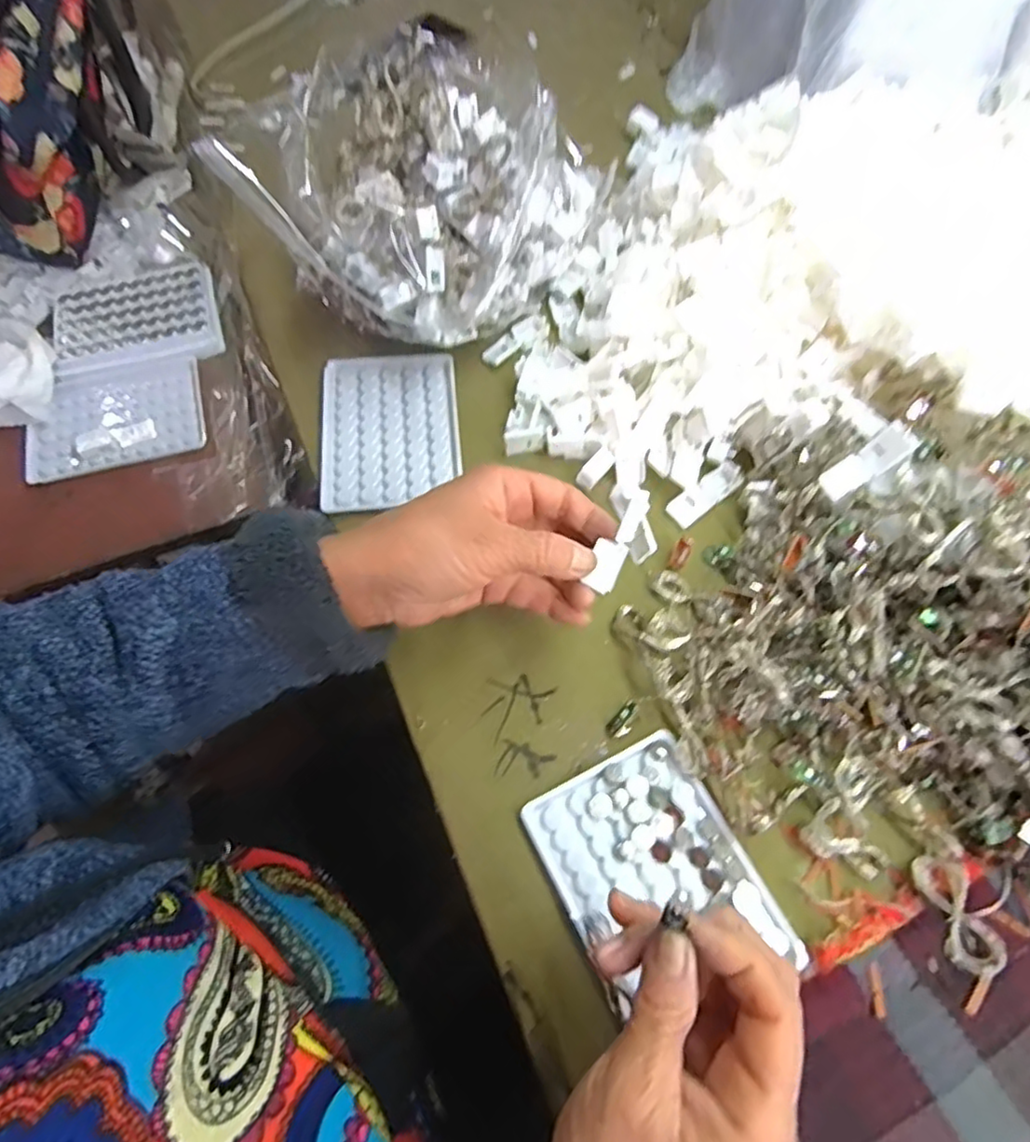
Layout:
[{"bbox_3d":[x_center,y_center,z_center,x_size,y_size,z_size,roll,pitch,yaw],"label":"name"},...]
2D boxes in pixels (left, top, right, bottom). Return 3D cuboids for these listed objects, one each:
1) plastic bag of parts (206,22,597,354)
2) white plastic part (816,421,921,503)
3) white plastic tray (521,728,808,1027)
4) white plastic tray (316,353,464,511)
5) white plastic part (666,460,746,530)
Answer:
[{"bbox_3d":[-0.061,-0.247,0.451,0.161,0.138,0.202,31,67,13],"label":"plastic bag of parts"},{"bbox_3d":[0.204,-0.063,0.375,0.052,0.008,0.019,-39,65,25],"label":"white plastic part"},{"bbox_3d":[0.074,0.157,0.333,0.096,0.009,0.123,-25,67,-13],"label":"white plastic tray"},{"bbox_3d":[-0.087,-0.101,0.455,0.094,0.005,0.127,-5,64,-4],"label":"white plastic tray"},{"bbox_3d":[0.129,-0.052,0.434,0.058,0.004,0.020,-37,86,-10],"label":"white plastic part"}]

